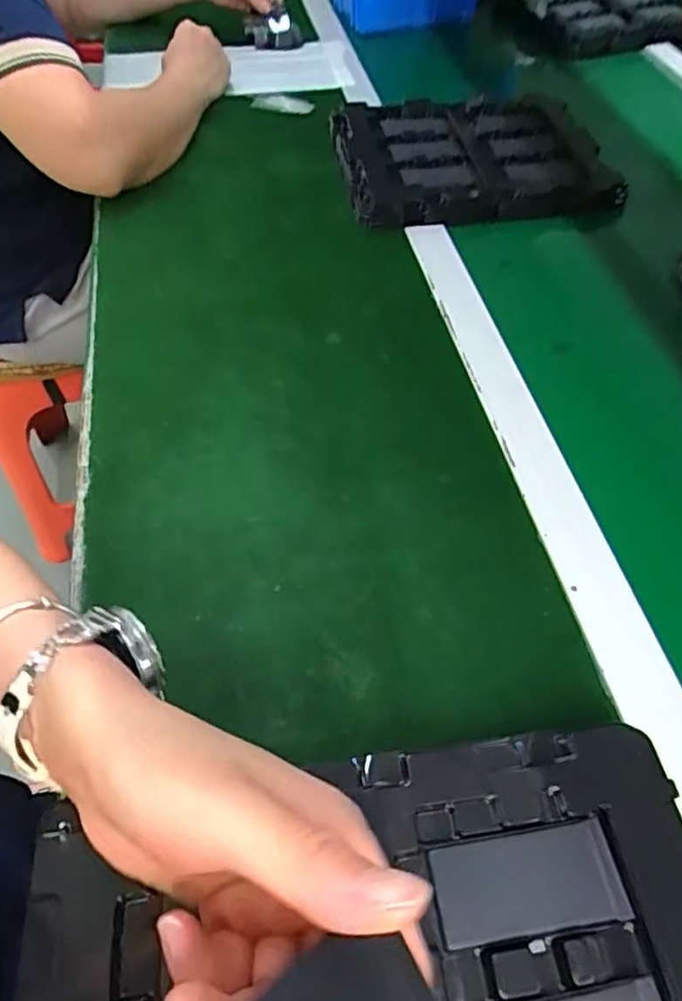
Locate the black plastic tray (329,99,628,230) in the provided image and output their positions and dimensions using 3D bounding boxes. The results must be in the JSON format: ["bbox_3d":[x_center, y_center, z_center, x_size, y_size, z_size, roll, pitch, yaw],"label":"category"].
[{"bbox_3d":[0.135,-0.375,0.643,0.268,0.030,0.220,-4,56,-2],"label":"black plastic tray"}]

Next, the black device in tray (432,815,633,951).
[{"bbox_3d":[0.077,0.156,0.246,0.075,0.004,0.036,-8,56,-5],"label":"black device in tray"}]

